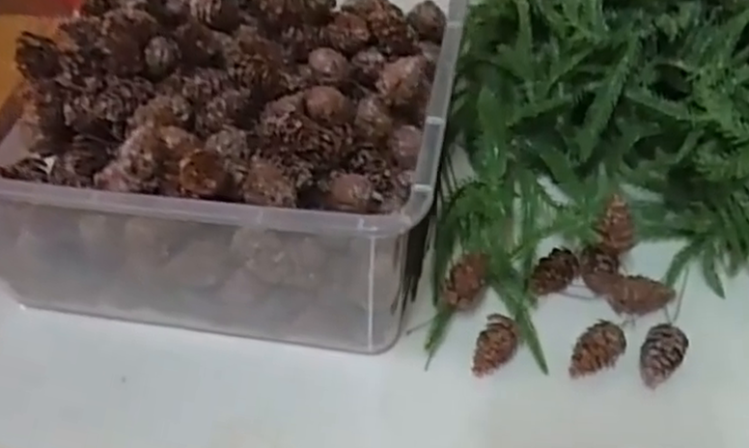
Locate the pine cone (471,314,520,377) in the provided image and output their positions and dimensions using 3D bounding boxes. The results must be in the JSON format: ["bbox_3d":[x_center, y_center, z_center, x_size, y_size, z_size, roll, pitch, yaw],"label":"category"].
[{"bbox_3d":[0.070,0.068,0.420,0.020,0.023,0.035,17,55,18],"label":"pine cone"}]

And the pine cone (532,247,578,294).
[{"bbox_3d":[0.109,0.031,0.449,0.036,0.017,0.020,-39,58,-24],"label":"pine cone"}]

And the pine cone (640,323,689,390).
[{"bbox_3d":[0.158,0.073,0.408,0.021,0.015,0.034,26,58,24],"label":"pine cone"}]

